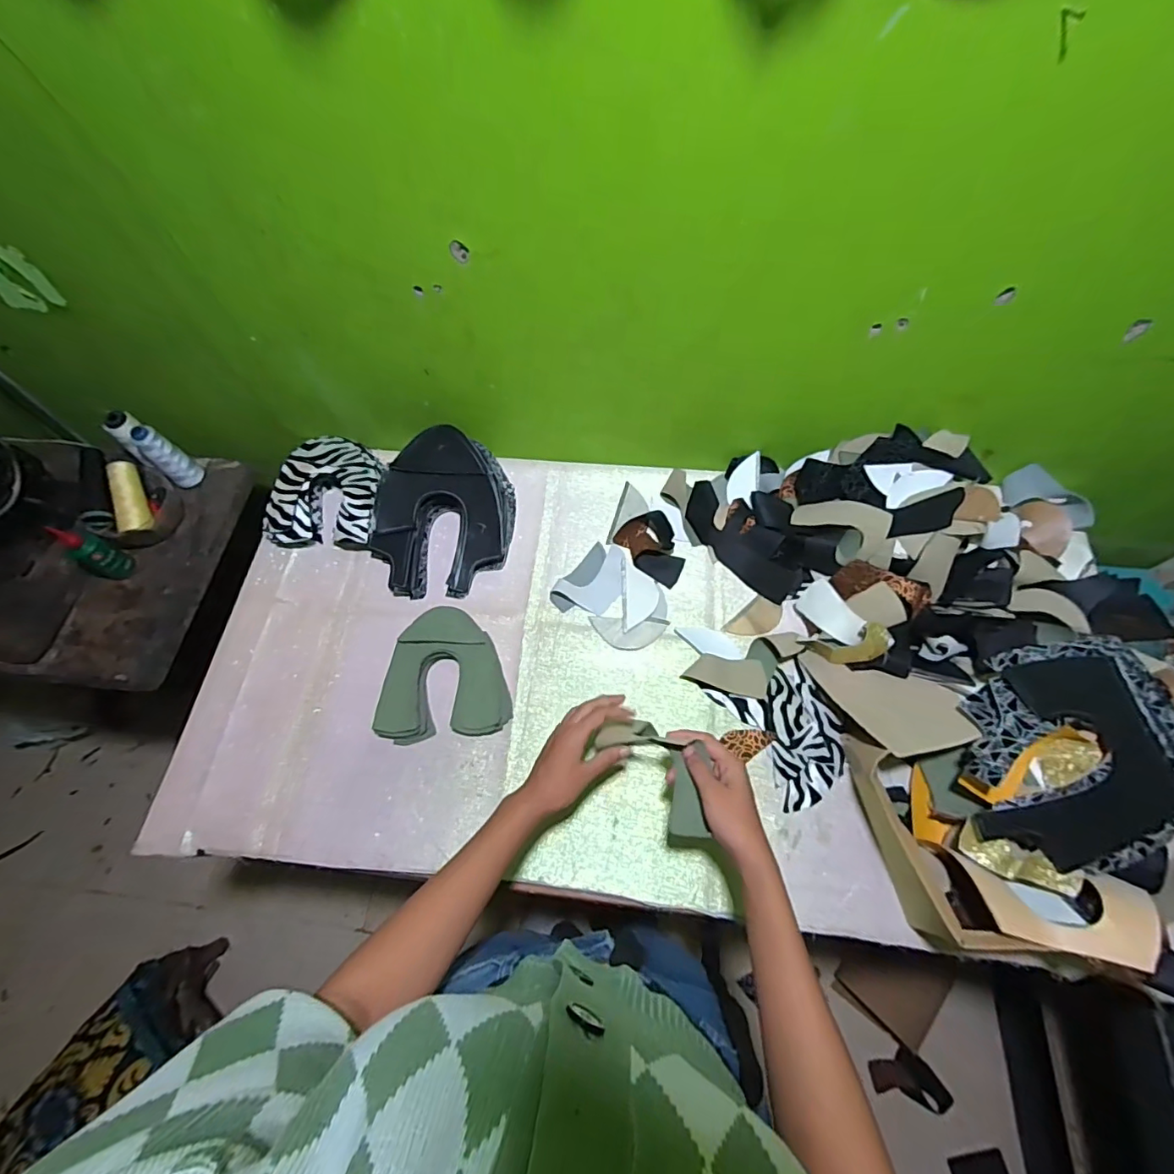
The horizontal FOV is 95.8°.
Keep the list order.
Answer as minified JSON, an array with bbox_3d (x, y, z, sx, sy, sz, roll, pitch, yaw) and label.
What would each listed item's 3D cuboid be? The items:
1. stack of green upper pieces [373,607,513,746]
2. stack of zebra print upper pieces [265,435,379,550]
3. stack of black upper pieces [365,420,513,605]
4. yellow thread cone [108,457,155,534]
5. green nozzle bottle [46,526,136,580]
[{"bbox_3d":[-0.190,0.114,0.701,0.165,0.035,0.166,-7,65,-1],"label":"stack of green upper pieces"},{"bbox_3d":[-0.390,-0.139,0.800,0.166,0.077,0.163,0,65,2],"label":"stack of zebra print upper pieces"},{"bbox_3d":[-0.211,-0.115,0.768,0.194,0.099,0.243,5,65,4],"label":"stack of black upper pieces"},{"bbox_3d":[-0.681,-0.135,0.789,0.036,0.039,0.114,-20,80,-7],"label":"yellow thread cone"},{"bbox_3d":[-0.704,-0.049,0.753,0.031,0.116,0.042,22,68,12],"label":"green nozzle bottle"}]

